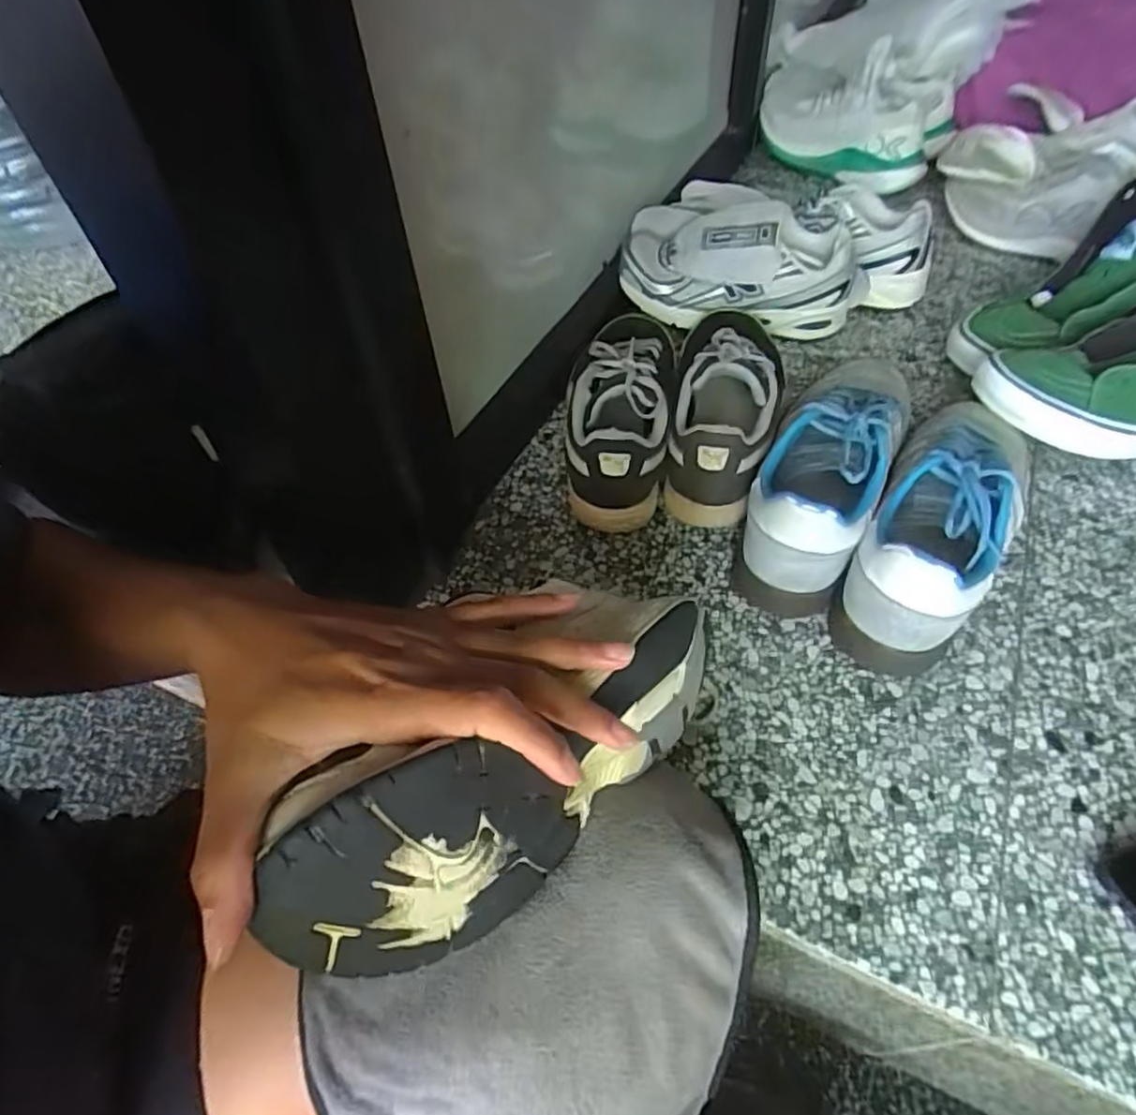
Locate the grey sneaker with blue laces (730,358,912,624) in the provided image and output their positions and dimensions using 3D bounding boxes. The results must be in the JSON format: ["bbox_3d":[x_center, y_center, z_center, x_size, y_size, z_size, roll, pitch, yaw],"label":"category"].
[{"bbox_3d":[0.205,-0.077,0.521,0.086,0.101,0.248,23,56,19],"label":"grey sneaker with blue laces"}]

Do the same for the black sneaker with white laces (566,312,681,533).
[{"bbox_3d":[0.040,-0.125,0.574,0.092,0.090,0.217,6,52,8],"label":"black sneaker with white laces"}]

